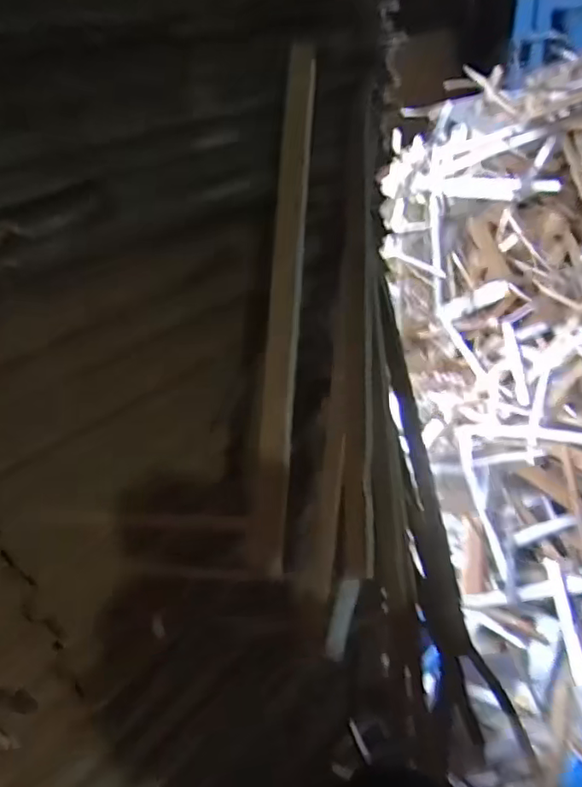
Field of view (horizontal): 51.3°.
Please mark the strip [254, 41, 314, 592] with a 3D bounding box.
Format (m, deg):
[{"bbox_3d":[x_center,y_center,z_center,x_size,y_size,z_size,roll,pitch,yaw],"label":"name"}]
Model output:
[{"bbox_3d":[-0.004,-0.063,0.389,0.021,0.341,0.008,2,-9,11],"label":"strip"}]

